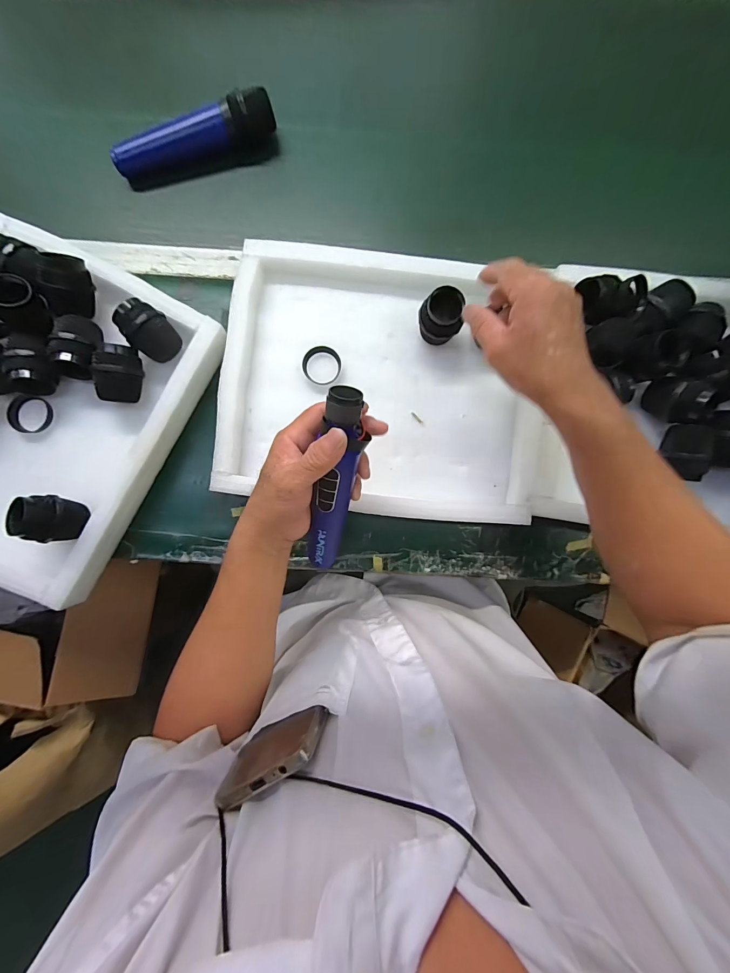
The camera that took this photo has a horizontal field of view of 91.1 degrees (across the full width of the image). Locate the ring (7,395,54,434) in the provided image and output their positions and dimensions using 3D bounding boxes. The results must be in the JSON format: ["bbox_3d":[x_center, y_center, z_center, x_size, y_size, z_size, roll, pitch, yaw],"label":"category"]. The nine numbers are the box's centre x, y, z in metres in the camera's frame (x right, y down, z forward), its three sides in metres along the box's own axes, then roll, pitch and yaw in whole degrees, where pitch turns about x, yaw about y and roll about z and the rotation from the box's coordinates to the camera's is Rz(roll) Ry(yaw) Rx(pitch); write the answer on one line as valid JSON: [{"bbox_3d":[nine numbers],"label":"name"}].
[{"bbox_3d":[-0.380,-0.081,0.403,0.045,0.011,0.041,0,86,-1],"label":"ring"}]

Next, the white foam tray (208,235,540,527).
[{"bbox_3d":[0.018,-0.117,0.410,0.346,0.062,0.288,5,86,0],"label":"white foam tray"}]

